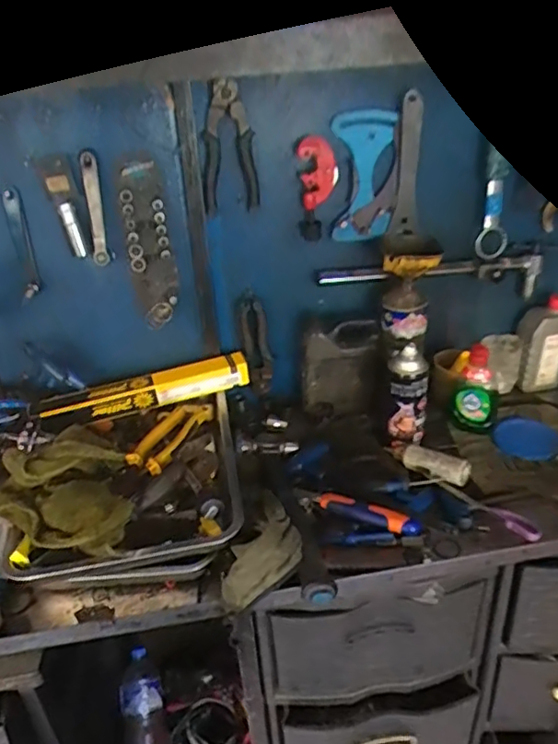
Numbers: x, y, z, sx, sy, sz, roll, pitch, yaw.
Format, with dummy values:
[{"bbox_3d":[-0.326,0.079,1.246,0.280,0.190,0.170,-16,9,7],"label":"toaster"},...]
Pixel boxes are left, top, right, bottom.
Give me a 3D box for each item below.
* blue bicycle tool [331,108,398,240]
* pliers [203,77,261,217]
[{"bbox_3d":[0.129,-0.298,0.914,0.094,0.186,0.020,-8,30,-7],"label":"blue bicycle tool"},{"bbox_3d":[-0.073,-0.321,0.860,0.082,0.185,0.012,-15,34,-16],"label":"pliers"}]

